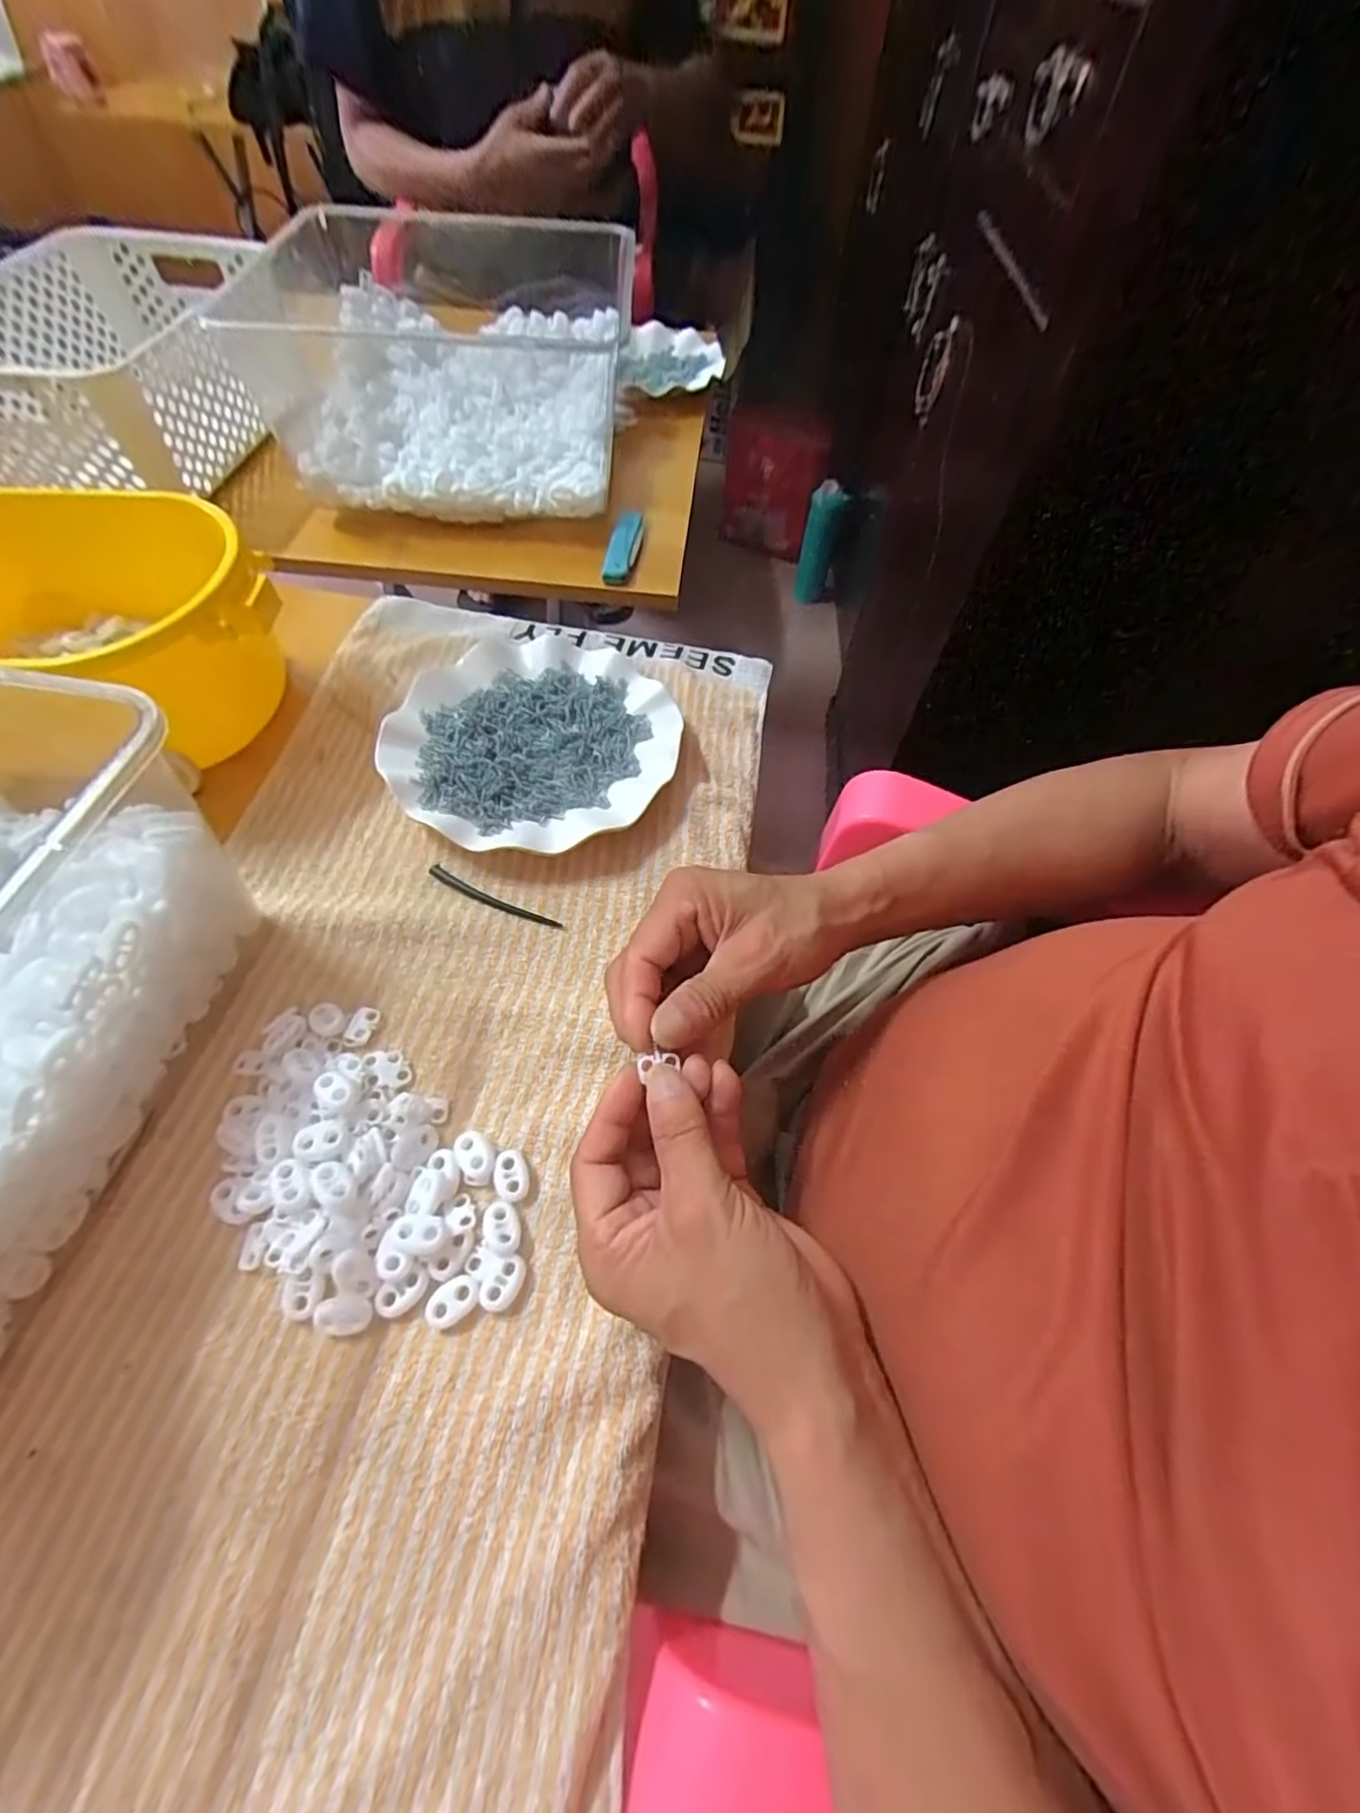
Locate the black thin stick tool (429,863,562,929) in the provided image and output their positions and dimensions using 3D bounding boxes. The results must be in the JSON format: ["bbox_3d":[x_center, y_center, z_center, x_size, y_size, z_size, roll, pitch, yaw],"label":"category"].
[{"bbox_3d":[-0.109,-0.005,0.374,0.086,0.005,0.010,24,59,11],"label":"black thin stick tool"}]

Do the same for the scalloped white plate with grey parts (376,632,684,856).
[{"bbox_3d":[-0.094,-0.107,0.426,0.174,0.027,0.179,2,57,-2],"label":"scalloped white plate with grey parts"}]

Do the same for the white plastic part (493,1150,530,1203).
[{"bbox_3d":[-0.078,0.124,0.298,0.015,0.004,0.023,-12,59,-10],"label":"white plastic part"}]

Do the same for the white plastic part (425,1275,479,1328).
[{"bbox_3d":[-0.095,0.165,0.270,0.022,0.004,0.015,-32,64,-21],"label":"white plastic part"}]

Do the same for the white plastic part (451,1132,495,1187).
[{"bbox_3d":[-0.095,0.116,0.299,0.015,0.008,0.025,-28,63,-20],"label":"white plastic part"}]

